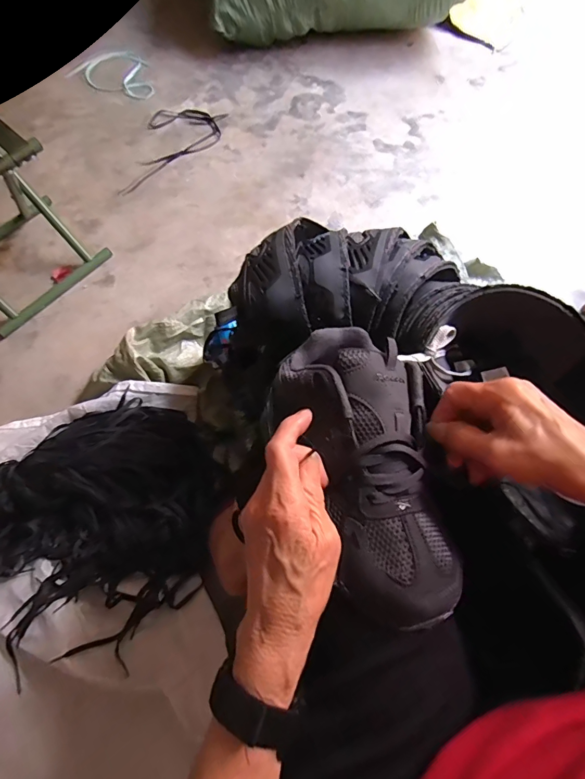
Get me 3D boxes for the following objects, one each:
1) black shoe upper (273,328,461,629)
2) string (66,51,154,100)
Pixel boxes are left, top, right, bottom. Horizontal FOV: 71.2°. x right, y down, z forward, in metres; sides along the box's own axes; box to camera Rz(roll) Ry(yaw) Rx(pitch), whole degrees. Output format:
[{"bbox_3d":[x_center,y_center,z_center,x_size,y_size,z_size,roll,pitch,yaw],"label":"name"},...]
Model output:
[{"bbox_3d":[0.053,0.051,0.317,0.119,0.056,0.236,-13,70,-4],"label":"black shoe upper"},{"bbox_3d":[-0.511,-0.957,1.231,0.270,0.012,0.187,21,69,8],"label":"string"}]

